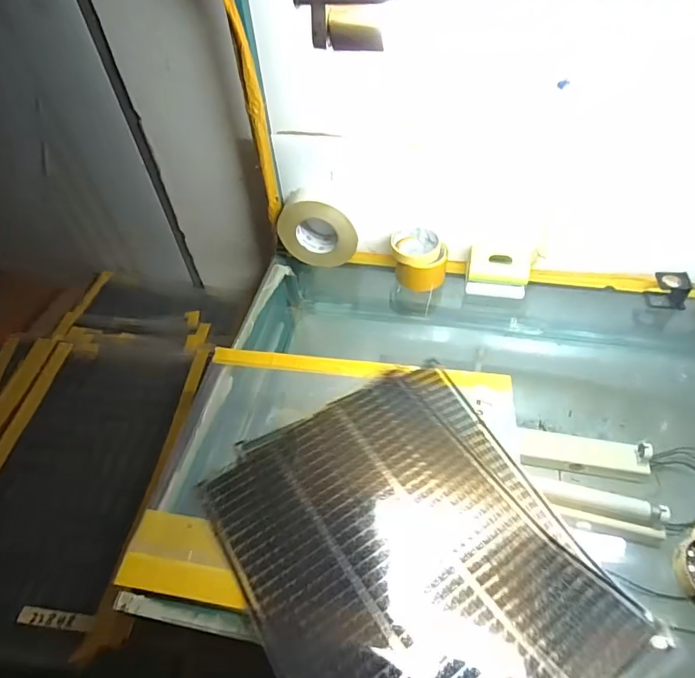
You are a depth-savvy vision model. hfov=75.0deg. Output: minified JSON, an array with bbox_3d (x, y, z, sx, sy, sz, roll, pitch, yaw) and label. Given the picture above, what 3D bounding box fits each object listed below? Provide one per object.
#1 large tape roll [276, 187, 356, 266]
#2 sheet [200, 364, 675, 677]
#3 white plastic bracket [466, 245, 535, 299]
[{"bbox_3d":[-0.052,-0.198,0.822,0.142,0.125,0.068,0,50,3],"label":"large tape roll"},{"bbox_3d":[0.071,0.228,0.512,0.361,0.061,0.433,-26,53,-18],"label":"sheet"},{"bbox_3d":[0.267,-0.122,0.791,0.108,0.083,0.062,5,50,8],"label":"white plastic bracket"}]

